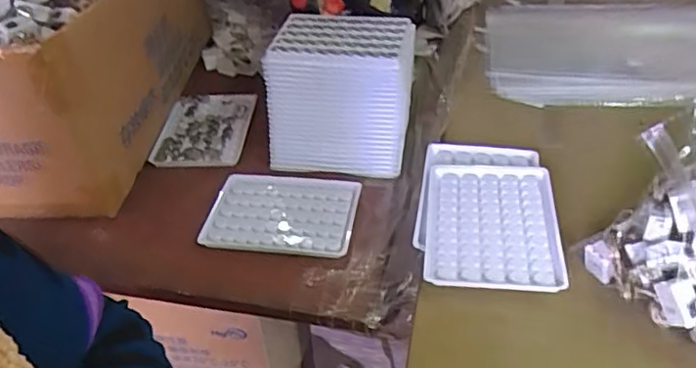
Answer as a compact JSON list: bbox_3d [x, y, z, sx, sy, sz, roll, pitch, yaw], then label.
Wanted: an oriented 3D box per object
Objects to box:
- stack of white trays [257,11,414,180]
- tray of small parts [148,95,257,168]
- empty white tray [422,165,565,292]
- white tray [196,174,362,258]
[{"bbox_3d":[-0.005,-0.087,0.584,0.125,0.109,0.104,6,41,11],"label":"stack of white trays"},{"bbox_3d":[-0.156,-0.060,0.653,0.095,0.015,0.124,1,40,5],"label":"tray of small parts"},{"bbox_3d":[0.107,0.027,0.450,0.095,0.008,0.126,3,39,8],"label":"empty white tray"},{"bbox_3d":[-0.060,0.027,0.547,0.130,0.016,0.086,4,40,9],"label":"white tray"}]

